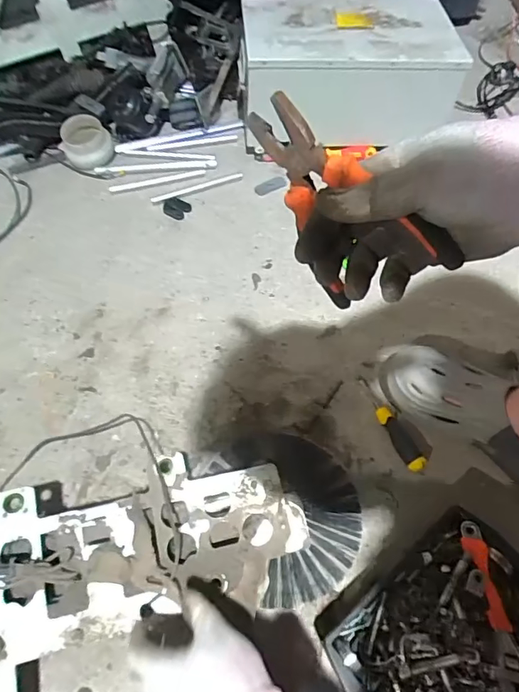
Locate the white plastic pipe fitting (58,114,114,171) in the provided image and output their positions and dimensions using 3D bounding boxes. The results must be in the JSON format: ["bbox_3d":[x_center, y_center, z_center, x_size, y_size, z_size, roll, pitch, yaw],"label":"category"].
[{"bbox_3d":[-0.369,-0.431,1.000,0.109,0.076,0.087,-18,61,-12],"label":"white plastic pipe fitting"}]

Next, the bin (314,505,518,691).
[{"bbox_3d":[0.212,0.337,0.551,0.249,0.088,0.181,-34,66,-19],"label":"bin"}]

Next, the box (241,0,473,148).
[{"bbox_3d":[0.177,-0.592,1.035,0.432,0.232,0.264,-5,60,-4],"label":"box"}]

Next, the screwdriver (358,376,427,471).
[{"bbox_3d":[0.203,0.114,0.722,0.032,0.023,0.165,-20,62,-13],"label":"screwdriver"}]

